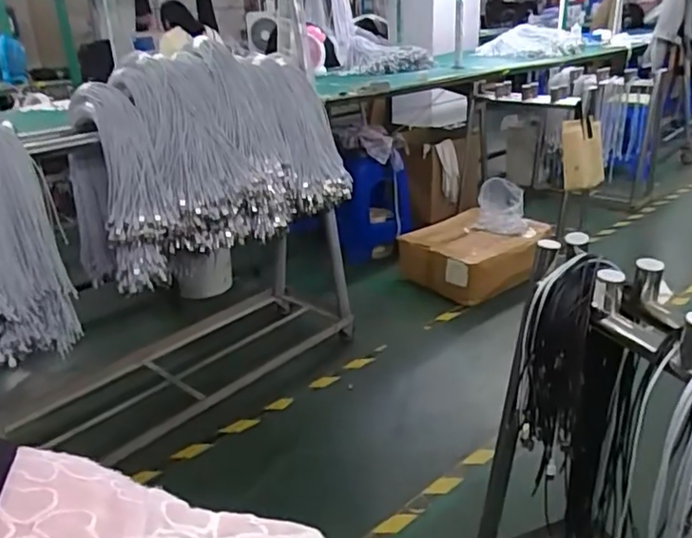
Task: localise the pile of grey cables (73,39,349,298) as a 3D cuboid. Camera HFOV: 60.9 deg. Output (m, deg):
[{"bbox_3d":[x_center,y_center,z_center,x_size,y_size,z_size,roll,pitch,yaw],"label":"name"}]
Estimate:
[{"bbox_3d":[-0.315,-0.330,1.693,0.752,0.512,0.331,-24,31,-39],"label":"pile of grey cables"}]

